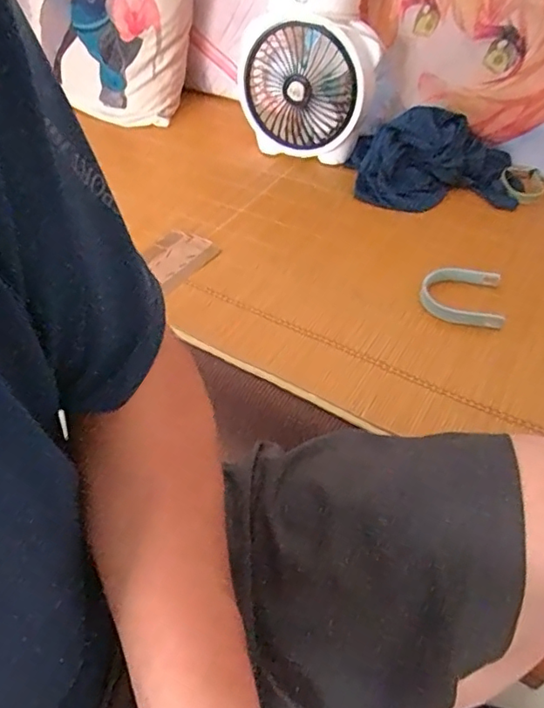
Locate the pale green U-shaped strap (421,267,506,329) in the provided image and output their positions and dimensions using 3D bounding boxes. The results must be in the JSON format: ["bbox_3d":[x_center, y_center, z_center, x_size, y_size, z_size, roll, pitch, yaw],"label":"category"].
[{"bbox_3d":[0.240,-0.078,0.684,0.099,0.023,0.089,14,47,15],"label":"pale green U-shaped strap"}]

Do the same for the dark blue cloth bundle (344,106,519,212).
[{"bbox_3d":[0.265,-0.324,0.894,0.275,0.088,0.180,8,46,10],"label":"dark blue cloth bundle"}]

